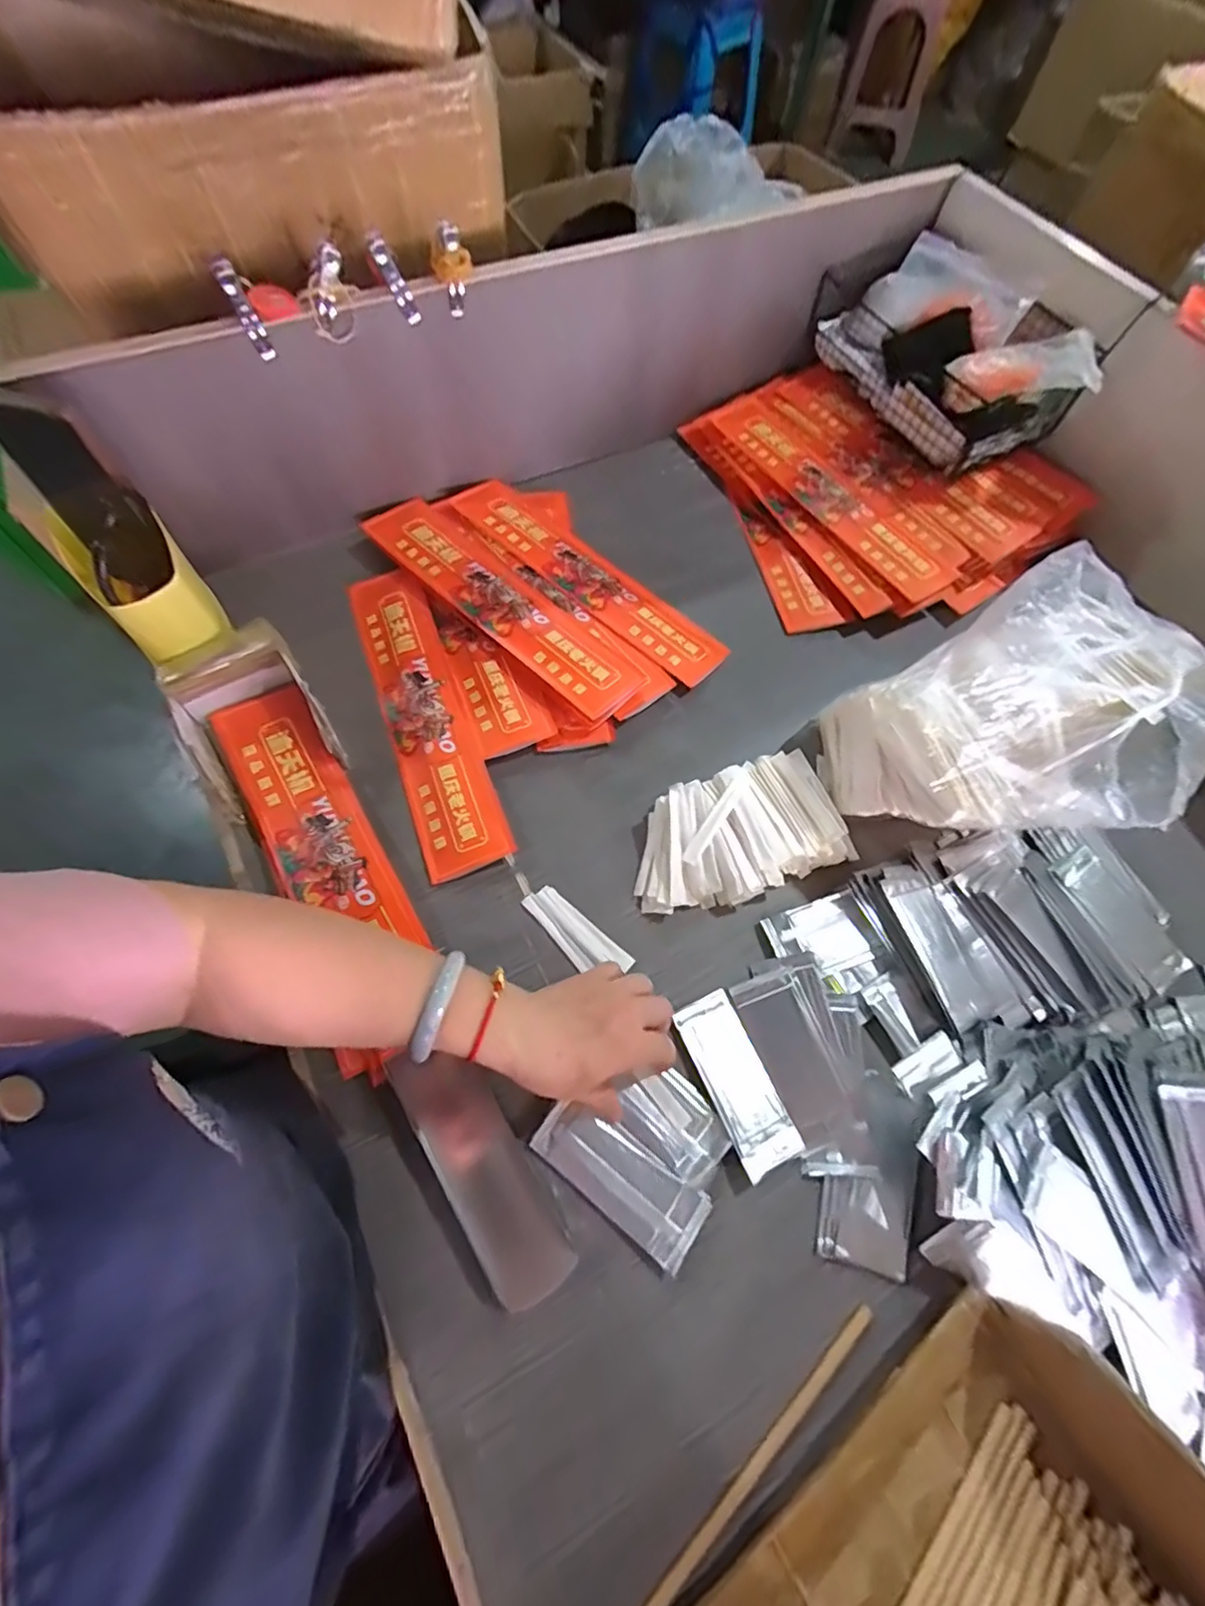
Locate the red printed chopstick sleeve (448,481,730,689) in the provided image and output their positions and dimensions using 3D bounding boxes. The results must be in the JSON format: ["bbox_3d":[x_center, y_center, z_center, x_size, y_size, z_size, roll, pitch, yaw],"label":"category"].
[{"bbox_3d":[-0.018,-0.244,0.639,0.346,0.016,0.084,43,62,13],"label":"red printed chopstick sleeve"}]

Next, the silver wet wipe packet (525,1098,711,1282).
[{"bbox_3d":[0.013,0.259,0.418,0.123,0.007,0.051,35,72,14],"label":"silver wet wipe packet"}]

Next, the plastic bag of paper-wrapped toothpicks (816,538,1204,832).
[{"bbox_3d":[0.336,-0.057,0.465,0.249,0.169,0.174,-13,70,-8],"label":"plastic bag of paper-wrapped toothpicks"}]

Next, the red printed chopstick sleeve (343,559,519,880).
[{"bbox_3d":[-0.167,-0.086,0.559,0.076,0.014,0.327,-20,69,-8],"label":"red printed chopstick sleeve"}]

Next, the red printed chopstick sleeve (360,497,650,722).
[{"bbox_3d":[-0.104,-0.202,0.596,0.336,0.014,0.075,40,69,16],"label":"red printed chopstick sleeve"}]

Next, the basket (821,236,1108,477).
[{"bbox_3d":[0.381,-0.492,0.667,0.150,0.122,0.293,-27,70,-14],"label":"basket"}]

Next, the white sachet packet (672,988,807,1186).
[{"bbox_3d":[0.100,0.204,0.443,0.048,0.014,0.120,-23,69,-9],"label":"white sachet packet"}]

